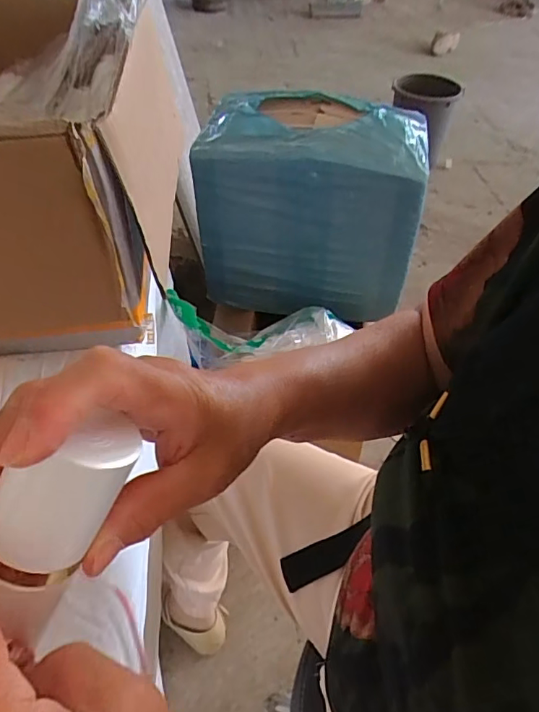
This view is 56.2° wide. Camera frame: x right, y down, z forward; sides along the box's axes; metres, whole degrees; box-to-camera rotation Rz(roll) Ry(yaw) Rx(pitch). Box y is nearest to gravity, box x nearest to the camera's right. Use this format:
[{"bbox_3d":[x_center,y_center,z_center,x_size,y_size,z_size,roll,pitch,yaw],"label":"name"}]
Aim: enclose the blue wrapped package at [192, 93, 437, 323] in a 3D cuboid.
[{"bbox_3d":[0.079,-0.311,1.041,0.407,0.350,0.257,6,48,3],"label":"blue wrapped package"}]

